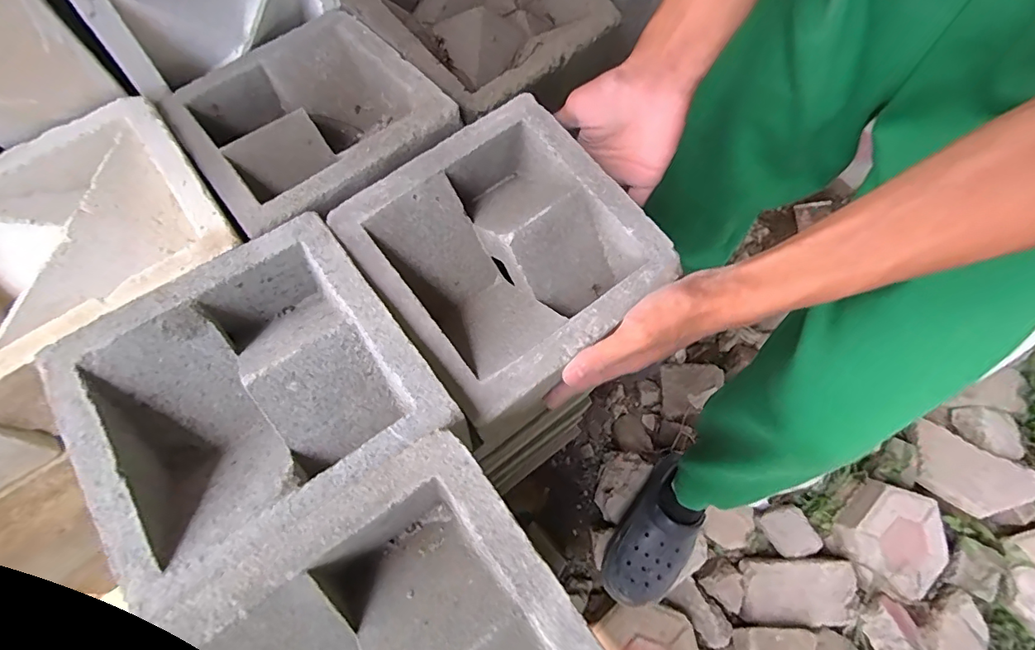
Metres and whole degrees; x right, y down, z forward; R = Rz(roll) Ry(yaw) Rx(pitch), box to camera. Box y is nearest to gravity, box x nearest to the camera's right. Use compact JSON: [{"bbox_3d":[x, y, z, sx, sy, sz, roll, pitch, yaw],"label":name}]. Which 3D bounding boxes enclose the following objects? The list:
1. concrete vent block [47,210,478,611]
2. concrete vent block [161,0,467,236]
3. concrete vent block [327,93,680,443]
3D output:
[{"bbox_3d":[-0.169,0.046,0.335,0.193,0.070,0.196,-34,74,-15],"label":"concrete vent block"},{"bbox_3d":[-0.184,-0.177,0.453,0.193,0.074,0.211,-42,76,-17],"label":"concrete vent block"},{"bbox_3d":[-0.011,-0.051,0.402,0.189,0.083,0.198,-36,73,-15],"label":"concrete vent block"}]

